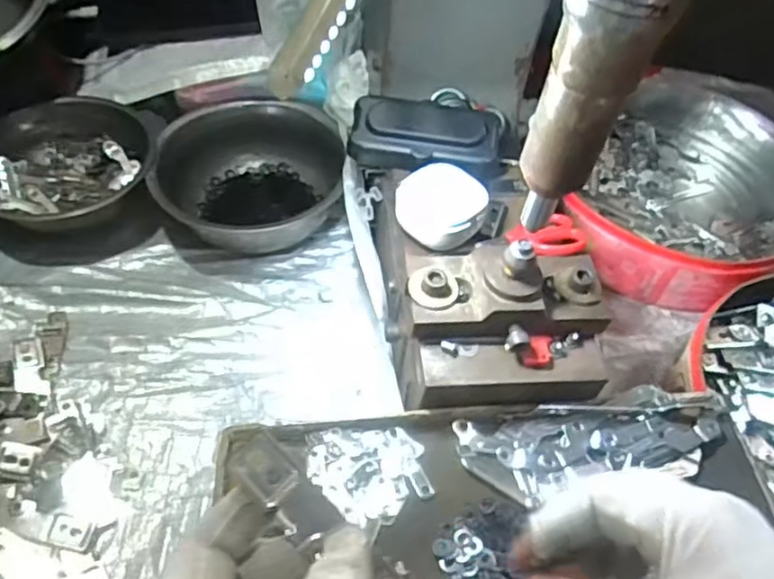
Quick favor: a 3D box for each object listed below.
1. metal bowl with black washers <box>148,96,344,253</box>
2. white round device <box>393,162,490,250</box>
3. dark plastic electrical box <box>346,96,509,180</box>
[{"bbox_3d":[-0.120,-0.099,0.559,0.151,0.059,0.148,3,52,-4],"label":"metal bowl with black washers"},{"bbox_3d":[0.036,-0.053,0.432,0.056,0.027,0.052,-2,81,10],"label":"white round device"},{"bbox_3d":[0.029,-0.109,0.477,0.103,0.035,0.049,8,85,5],"label":"dark plastic electrical box"}]

